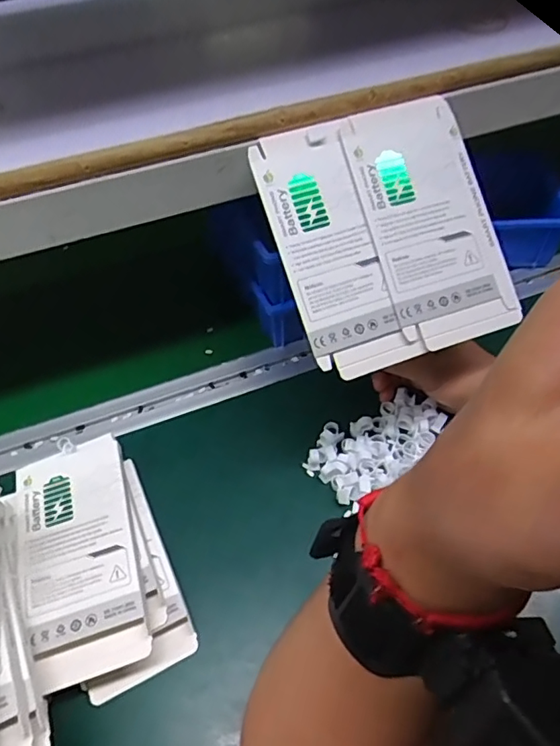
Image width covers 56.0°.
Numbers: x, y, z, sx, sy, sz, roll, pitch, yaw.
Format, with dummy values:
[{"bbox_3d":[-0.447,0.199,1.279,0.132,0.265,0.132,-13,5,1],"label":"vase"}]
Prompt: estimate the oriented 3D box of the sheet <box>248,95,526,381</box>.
[{"bbox_3d":[0.074,-0.095,0.355,0.150,0.012,0.166,-18,90,-9],"label":"sheet"}]

